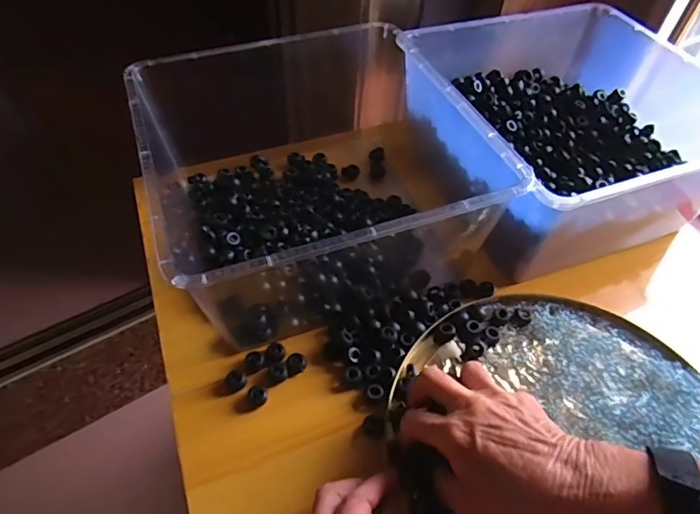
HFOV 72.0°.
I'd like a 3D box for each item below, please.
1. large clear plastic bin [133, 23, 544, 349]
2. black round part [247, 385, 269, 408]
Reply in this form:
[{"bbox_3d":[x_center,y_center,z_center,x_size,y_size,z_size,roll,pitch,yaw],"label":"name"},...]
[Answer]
[{"bbox_3d":[-0.032,-0.077,0.484,0.302,0.146,0.286,-15,53,-14],"label":"large clear plastic bin"},{"bbox_3d":[-0.080,0.119,0.416,0.016,0.017,0.016,2,51,-2],"label":"black round part"}]

